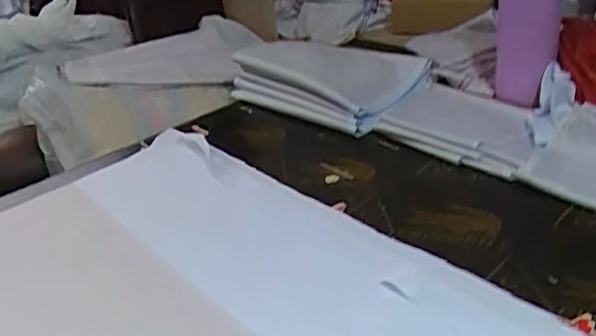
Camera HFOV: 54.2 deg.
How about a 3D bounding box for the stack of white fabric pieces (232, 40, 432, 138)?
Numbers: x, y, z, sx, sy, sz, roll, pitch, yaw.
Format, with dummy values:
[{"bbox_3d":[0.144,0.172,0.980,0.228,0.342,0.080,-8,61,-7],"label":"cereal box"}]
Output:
[{"bbox_3d":[0.053,-0.168,1.062,0.313,0.094,0.242,21,40,41],"label":"stack of white fabric pieces"}]

